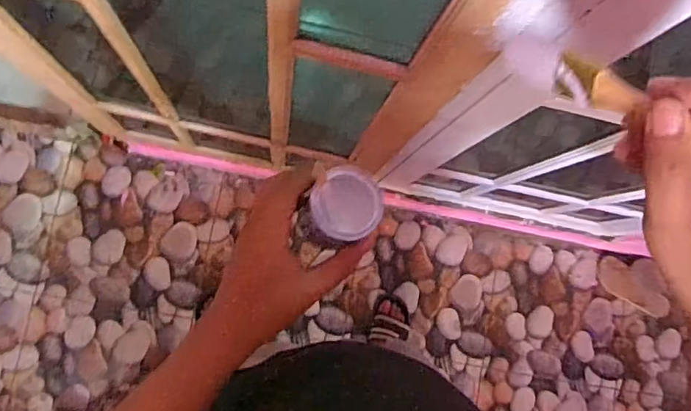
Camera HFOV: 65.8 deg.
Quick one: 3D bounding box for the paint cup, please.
[{"bbox_3d":[-0.001,0.003,0.420,0.052,0.044,0.059,26,81,-4],"label":"paint cup"}]

